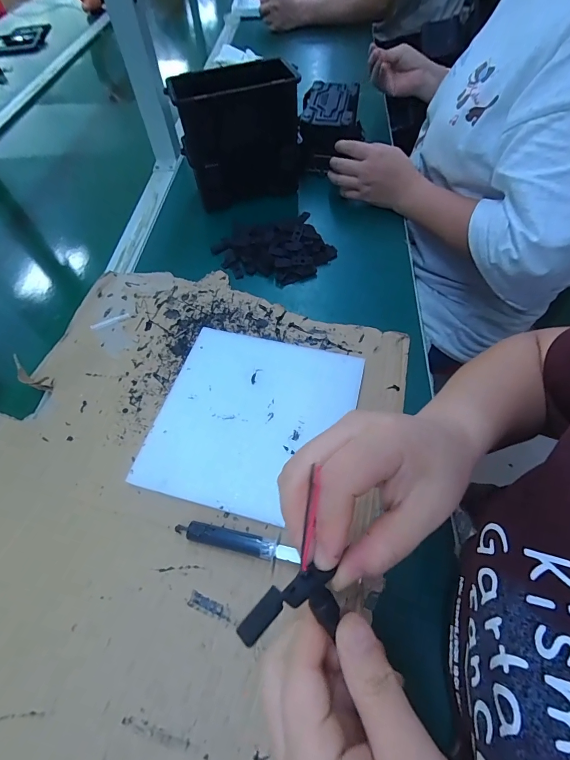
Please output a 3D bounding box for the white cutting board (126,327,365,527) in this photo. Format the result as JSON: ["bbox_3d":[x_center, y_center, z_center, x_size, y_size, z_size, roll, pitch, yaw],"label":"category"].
[{"bbox_3d":[-0.032,0.038,0.385,0.195,0.011,0.197,12,59,10],"label":"white cutting board"}]

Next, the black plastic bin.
[{"bbox_3d":[-0.070,-0.375,0.559,0.170,0.161,0.110,-14,58,-6],"label":"black plastic bin"}]

